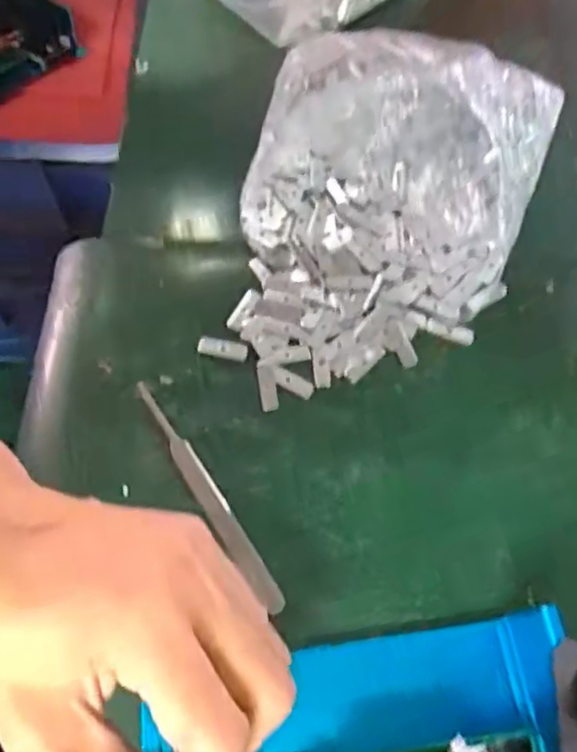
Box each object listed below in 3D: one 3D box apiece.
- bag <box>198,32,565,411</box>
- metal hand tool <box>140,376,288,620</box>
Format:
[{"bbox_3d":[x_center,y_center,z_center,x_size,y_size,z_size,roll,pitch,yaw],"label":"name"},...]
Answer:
[{"bbox_3d":[0.052,-0.097,0.346,0.148,0.040,0.235,20,65,9],"label":"bag"},{"bbox_3d":[-0.039,0.052,0.286,0.012,0.014,0.122,-31,68,-15],"label":"metal hand tool"}]

